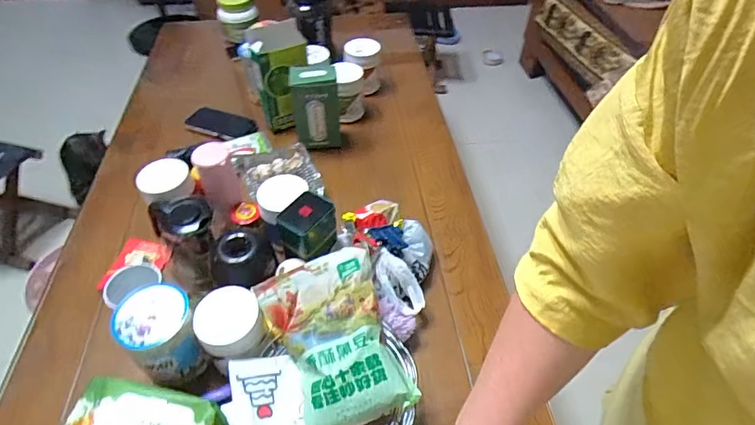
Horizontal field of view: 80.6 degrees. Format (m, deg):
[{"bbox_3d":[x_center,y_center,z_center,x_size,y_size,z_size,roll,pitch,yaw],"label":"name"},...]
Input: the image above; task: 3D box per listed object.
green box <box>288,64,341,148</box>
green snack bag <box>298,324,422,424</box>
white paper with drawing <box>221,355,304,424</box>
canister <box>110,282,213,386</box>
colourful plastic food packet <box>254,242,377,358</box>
[{"bbox_3d":[-0.136,-0.227,0.984,0.102,0.178,0.075,-6,48,-6],"label":"green box"},{"bbox_3d":[-0.031,0.224,0.596,0.153,0.069,0.103,-13,49,-12],"label":"green snack bag"},{"bbox_3d":[-0.147,0.256,0.591,0.086,0.030,0.123,5,47,-35],"label":"white paper with drawing"},{"bbox_3d":[-0.303,0.178,0.634,0.092,0.130,0.098,1,47,-1],"label":"canister"},{"bbox_3d":[-0.080,0.133,0.655,0.173,0.050,0.131,-16,50,-15],"label":"colourful plastic food packet"}]

